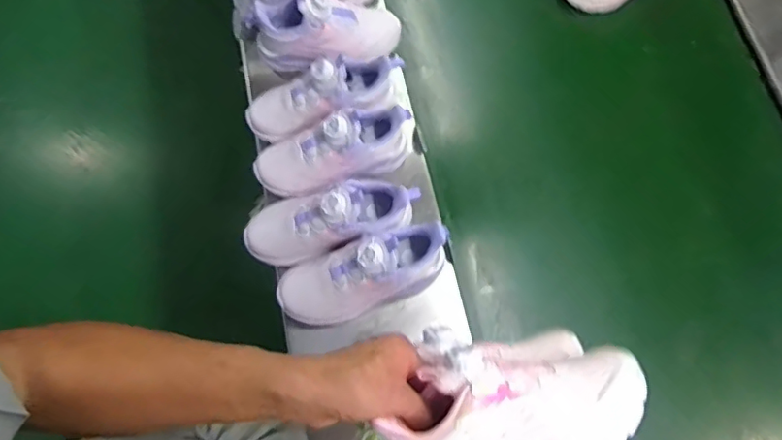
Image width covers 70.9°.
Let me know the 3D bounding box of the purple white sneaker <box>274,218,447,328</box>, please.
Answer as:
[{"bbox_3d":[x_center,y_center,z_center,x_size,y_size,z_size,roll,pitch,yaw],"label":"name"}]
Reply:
[{"bbox_3d":[-0.037,0.067,0.688,0.210,0.114,0.078,-14,69,-4],"label":"purple white sneaker"}]

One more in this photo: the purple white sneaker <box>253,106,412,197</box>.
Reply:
[{"bbox_3d":[-0.075,-0.093,0.735,0.221,0.096,0.086,-14,69,-4],"label":"purple white sneaker"}]

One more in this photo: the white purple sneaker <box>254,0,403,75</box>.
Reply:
[{"bbox_3d":[-0.091,-0.277,0.798,0.213,0.104,0.087,-11,69,-3],"label":"white purple sneaker"}]

